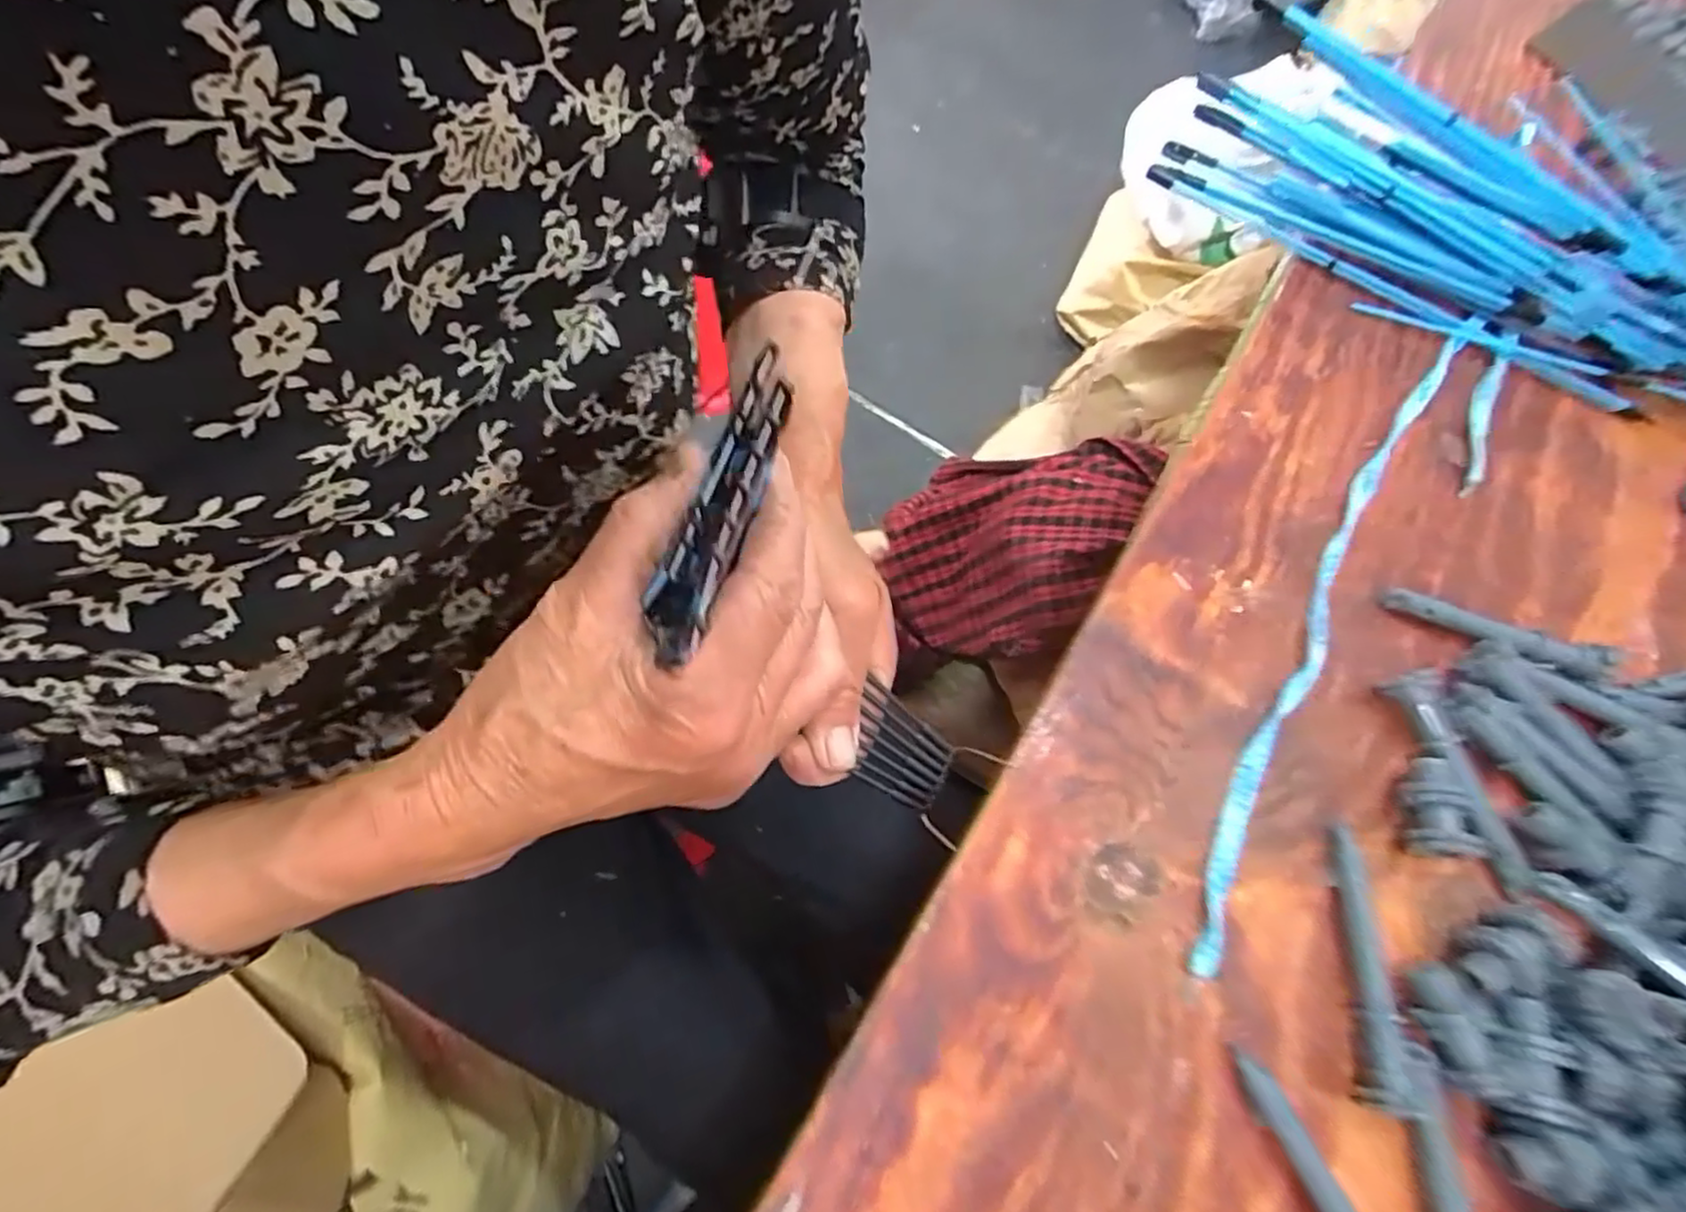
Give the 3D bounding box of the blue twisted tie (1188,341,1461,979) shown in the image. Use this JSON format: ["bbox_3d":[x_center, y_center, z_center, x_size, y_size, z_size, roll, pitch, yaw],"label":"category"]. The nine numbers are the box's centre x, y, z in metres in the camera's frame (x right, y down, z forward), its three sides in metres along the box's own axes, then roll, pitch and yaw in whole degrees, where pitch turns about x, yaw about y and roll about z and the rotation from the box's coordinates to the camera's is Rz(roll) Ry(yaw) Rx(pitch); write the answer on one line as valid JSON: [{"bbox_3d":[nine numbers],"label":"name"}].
[{"bbox_3d":[0.230,-0.012,0.325,0.024,0.007,0.375,35,68,7],"label":"blue twisted tie"}]

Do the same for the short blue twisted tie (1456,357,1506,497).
[{"bbox_3d":[0.338,-0.098,0.375,0.009,0.011,0.102,31,68,5],"label":"short blue twisted tie"}]

